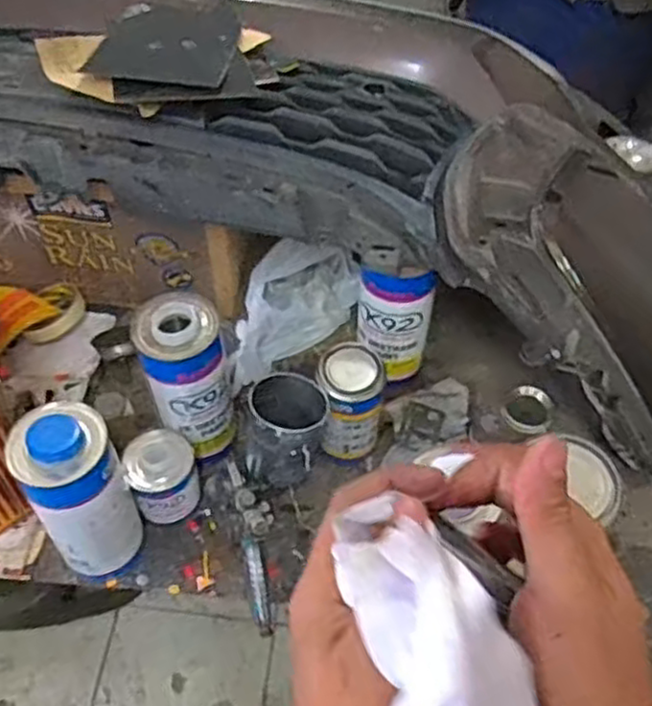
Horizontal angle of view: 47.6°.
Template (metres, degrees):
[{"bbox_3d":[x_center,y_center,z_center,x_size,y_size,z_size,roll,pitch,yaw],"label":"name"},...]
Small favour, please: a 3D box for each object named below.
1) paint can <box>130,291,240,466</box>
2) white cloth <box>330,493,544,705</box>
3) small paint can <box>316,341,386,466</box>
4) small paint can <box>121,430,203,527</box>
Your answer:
[{"bbox_3d":[-0.138,0.033,0.767,0.079,0.189,0.085,1,53,-1],"label":"paint can"},{"bbox_3d":[0.036,0.109,0.249,0.056,0.051,0.129,-7,70,-4],"label":"white cloth"},{"bbox_3d":[0.027,0.058,0.801,0.066,0.131,0.073,-5,54,-6],"label":"small paint can"},{"bbox_3d":[-0.168,0.128,0.766,0.065,0.073,0.068,1,53,-1],"label":"small paint can"}]

